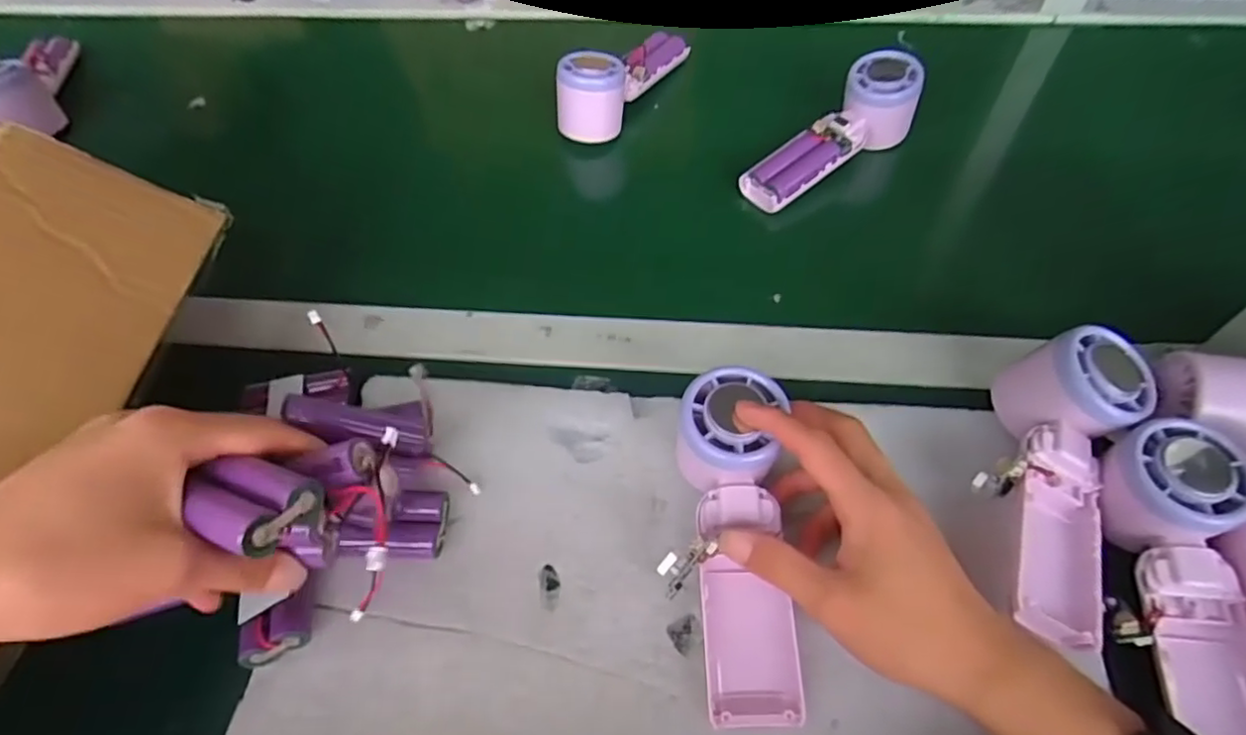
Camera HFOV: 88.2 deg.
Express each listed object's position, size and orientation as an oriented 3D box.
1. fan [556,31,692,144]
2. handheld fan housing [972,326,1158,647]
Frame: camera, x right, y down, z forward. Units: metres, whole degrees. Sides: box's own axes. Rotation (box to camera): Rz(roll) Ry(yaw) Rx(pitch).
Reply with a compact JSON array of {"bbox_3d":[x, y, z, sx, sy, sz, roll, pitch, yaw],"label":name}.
[{"bbox_3d":[-0.001,-0.265,0.564,0.053,0.053,0.162,26,62,19],"label":"fan"},{"bbox_3d":[0.217,0.049,0.320,0.062,0.044,0.159,23,61,17],"label":"handheld fan housing"}]

